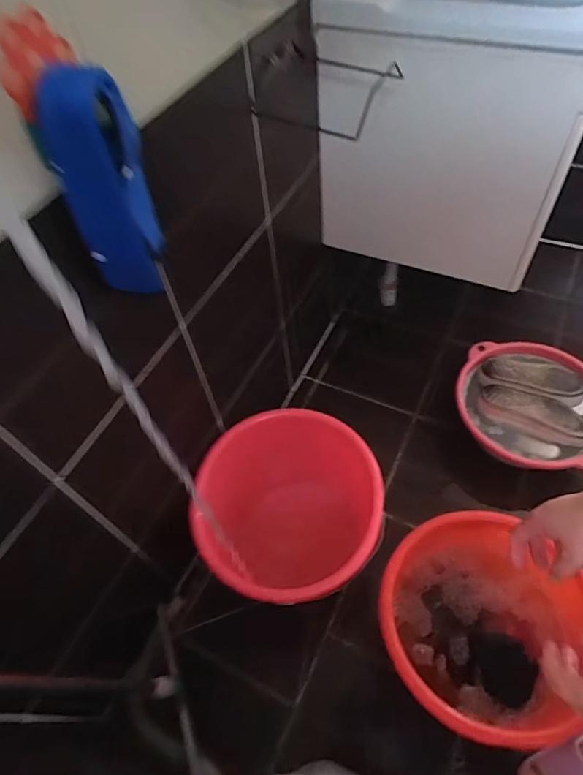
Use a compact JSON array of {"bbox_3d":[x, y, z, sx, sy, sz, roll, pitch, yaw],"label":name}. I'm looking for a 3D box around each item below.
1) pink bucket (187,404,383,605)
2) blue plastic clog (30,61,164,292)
[{"bbox_3d":[0.009,0.291,1.019,0.348,0.377,0.373,13,57,14],"label":"pink bucket"},{"bbox_3d":[-0.194,-0.208,0.520,0.090,0.240,0.055,-20,55,-9],"label":"blue plastic clog"}]

